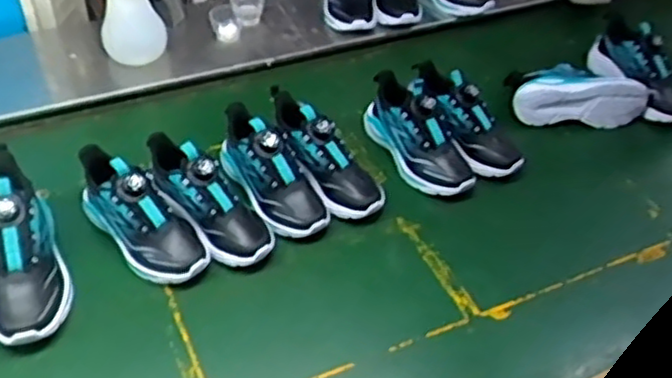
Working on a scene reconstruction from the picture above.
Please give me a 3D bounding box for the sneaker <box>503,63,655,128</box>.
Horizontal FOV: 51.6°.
[{"bbox_3d":[0.428,-0.174,1.227,0.231,0.099,0.082,7,45,1],"label":"sneaker"}]

